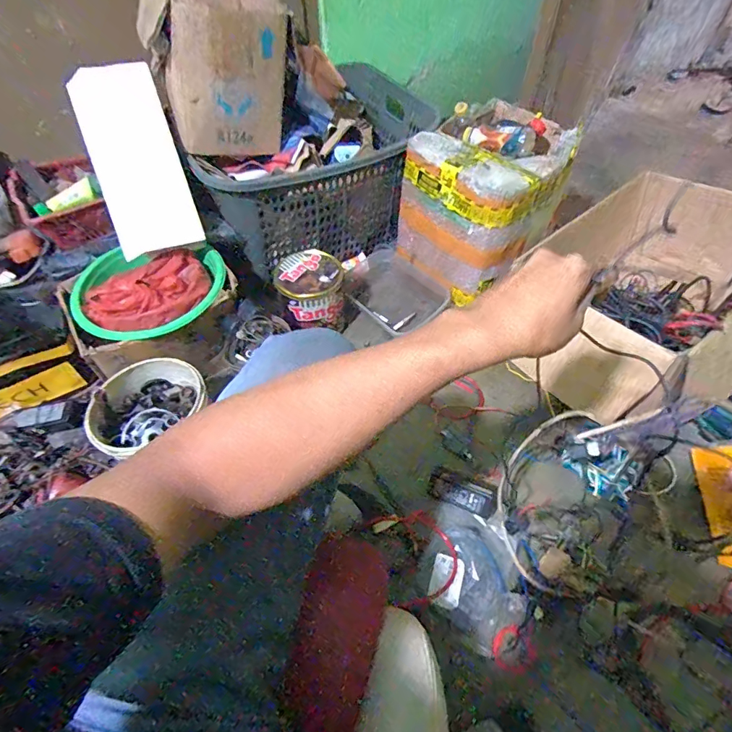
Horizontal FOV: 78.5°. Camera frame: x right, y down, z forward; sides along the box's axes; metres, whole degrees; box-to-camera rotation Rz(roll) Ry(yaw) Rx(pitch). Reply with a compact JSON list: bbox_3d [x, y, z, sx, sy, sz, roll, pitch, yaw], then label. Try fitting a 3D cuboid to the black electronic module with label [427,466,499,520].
[{"bbox_3d":[0.172,0.220,0.791,0.122,0.025,0.063,16,53,35],"label":"black electronic module with label"}]

